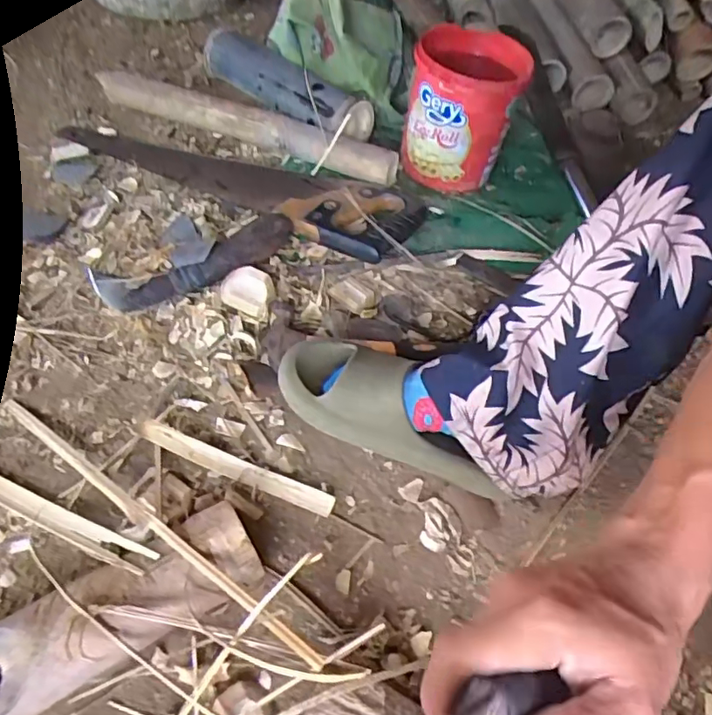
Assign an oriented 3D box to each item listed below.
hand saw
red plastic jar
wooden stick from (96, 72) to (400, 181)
[{"bbox_3d":[-0.162,-0.242,0.717,0.454,0.040,0.106,26,57,13],"label":"hand saw"},{"bbox_3d":[0.137,-0.323,0.743,0.132,0.160,0.140,2,55,-3],"label":"red plastic jar"},{"bbox_3d":[-0.151,-0.311,0.751,0.425,0.037,0.044,17,56,7],"label":"wooden stick"}]

